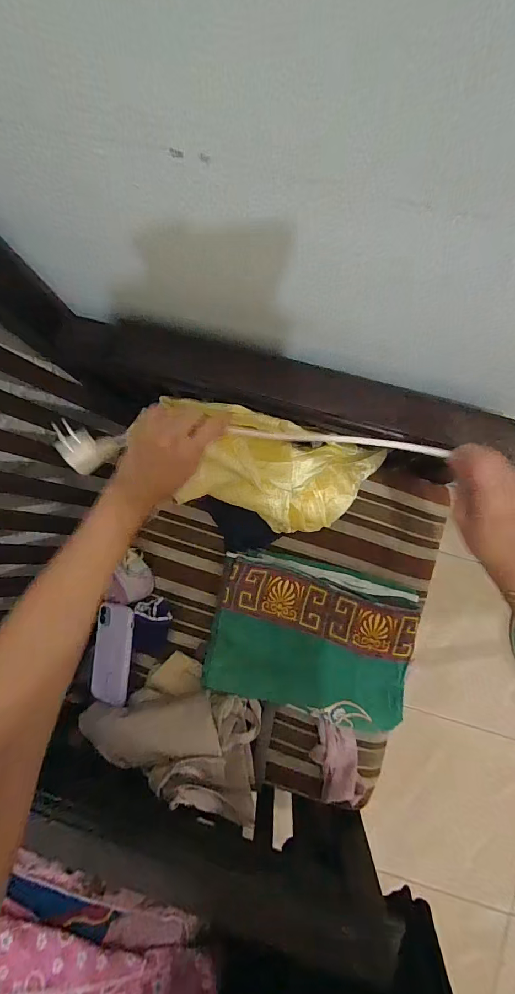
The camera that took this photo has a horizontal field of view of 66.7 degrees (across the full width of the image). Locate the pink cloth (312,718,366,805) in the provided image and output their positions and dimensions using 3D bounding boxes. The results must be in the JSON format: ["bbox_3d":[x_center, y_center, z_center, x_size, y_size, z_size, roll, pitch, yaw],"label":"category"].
[{"bbox_3d":[0.121,0.404,0.594,0.067,0.026,0.122,-11,86,3],"label":"pink cloth"}]

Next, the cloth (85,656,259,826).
[{"bbox_3d":[-0.112,0.334,0.568,0.273,0.081,0.150,26,88,5],"label":"cloth"}]

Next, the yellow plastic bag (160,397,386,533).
[{"bbox_3d":[0.040,-0.023,0.533,0.271,0.181,0.122,3,82,5],"label":"yellow plastic bag"}]

